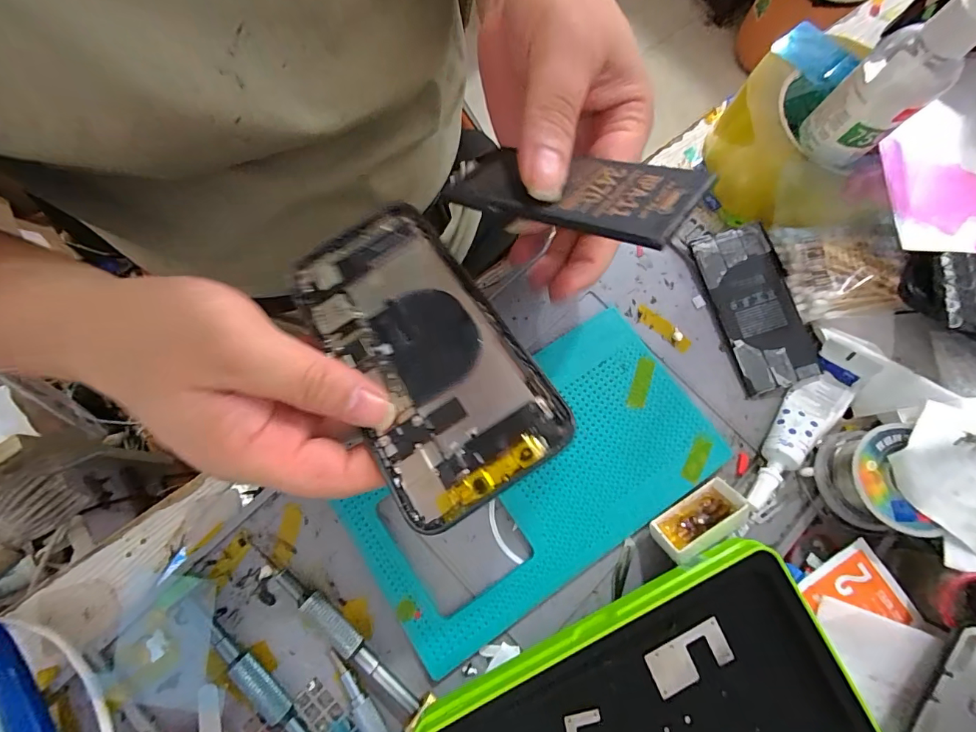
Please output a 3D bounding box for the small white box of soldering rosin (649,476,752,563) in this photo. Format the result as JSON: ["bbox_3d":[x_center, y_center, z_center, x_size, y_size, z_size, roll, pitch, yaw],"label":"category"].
[{"bbox_3d":[0.113,0.082,0.224,0.047,0.017,0.025,-31,73,-8],"label":"small white box of soldering rosin"}]

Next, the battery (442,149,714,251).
[{"bbox_3d":[0.026,-0.069,0.166,0.102,0.004,0.041,23,62,31],"label":"battery"}]

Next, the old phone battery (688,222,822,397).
[{"bbox_3d":[0.162,-0.036,0.259,0.045,0.005,0.099,-18,83,6],"label":"old phone battery"}]

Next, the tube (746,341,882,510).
[{"bbox_3d":[0.179,0.034,0.239,0.026,0.021,0.107,36,77,13],"label":"tube"}]

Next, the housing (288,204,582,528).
[{"bbox_3d":[-0.033,-0.010,0.190,0.073,0.008,0.149,-30,66,-7],"label":"housing"}]

